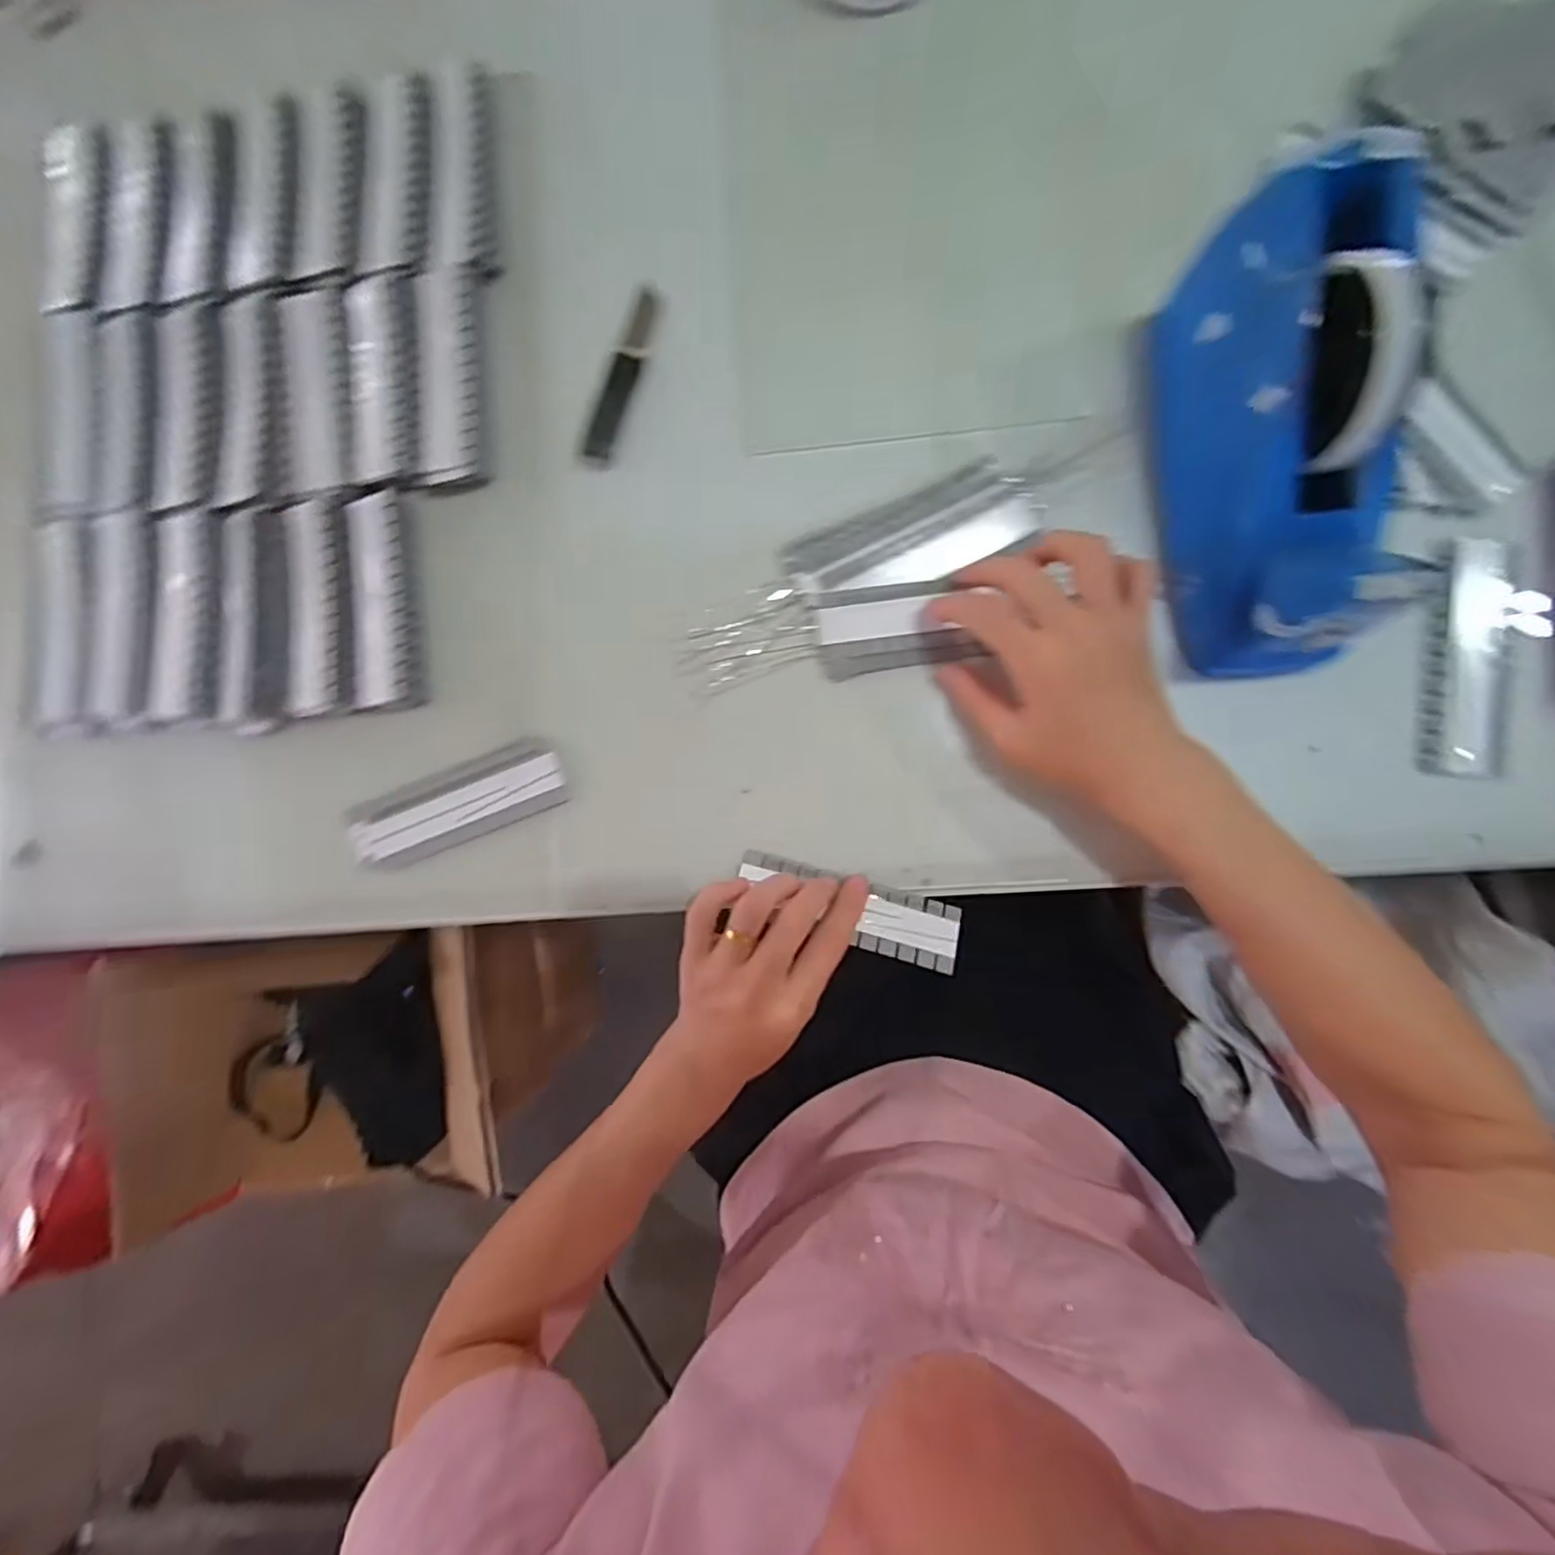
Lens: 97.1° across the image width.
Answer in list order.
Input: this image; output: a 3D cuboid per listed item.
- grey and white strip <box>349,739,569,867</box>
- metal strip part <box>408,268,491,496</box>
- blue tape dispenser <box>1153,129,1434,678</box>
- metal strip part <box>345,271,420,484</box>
[{"bbox_3d":[-0.192,0.016,0.415,0.133,0.012,0.045,-21,86,4],"label":"grey and white strip"},{"bbox_3d":[-0.199,-0.239,0.418,0.038,0.011,0.132,-2,88,5],"label":"metal strip part"},{"bbox_3d":[0.243,-0.158,0.321,0.077,0.111,0.204,-4,88,5],"label":"blue tape dispenser"},{"bbox_3d":[-0.241,-0.242,0.418,0.046,0.006,0.125,-2,88,5],"label":"metal strip part"}]

